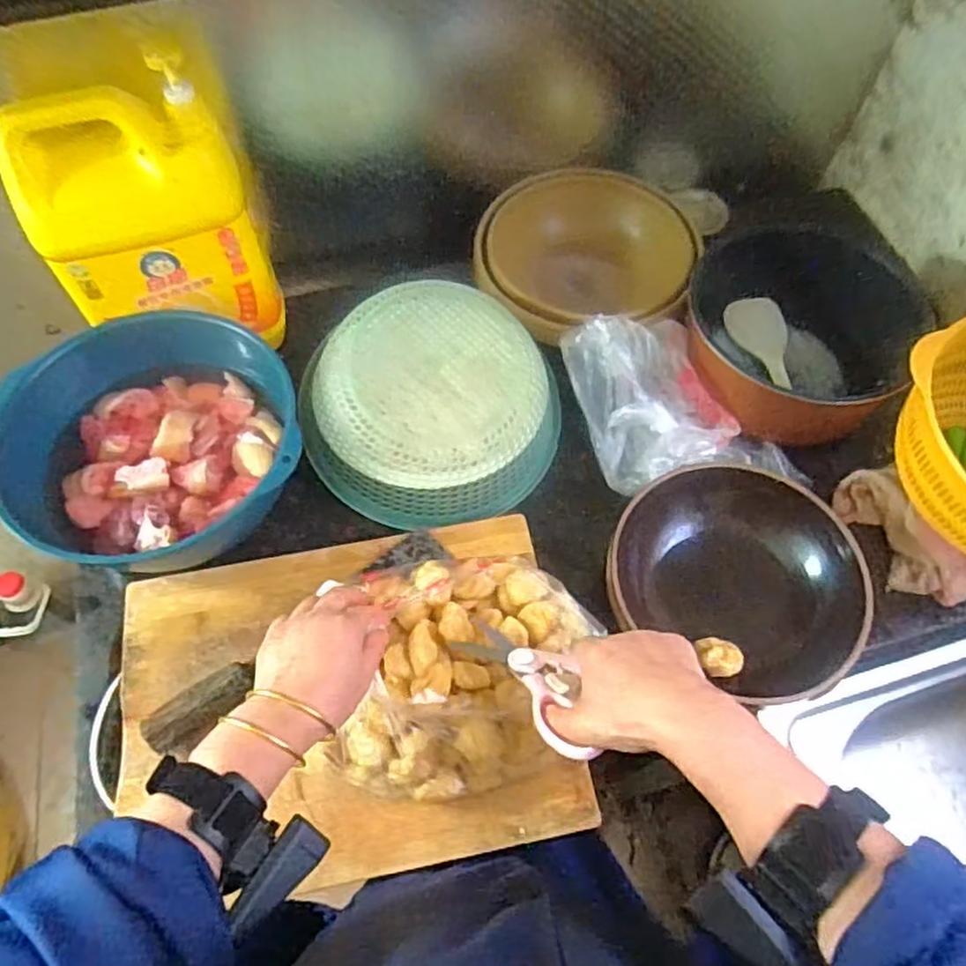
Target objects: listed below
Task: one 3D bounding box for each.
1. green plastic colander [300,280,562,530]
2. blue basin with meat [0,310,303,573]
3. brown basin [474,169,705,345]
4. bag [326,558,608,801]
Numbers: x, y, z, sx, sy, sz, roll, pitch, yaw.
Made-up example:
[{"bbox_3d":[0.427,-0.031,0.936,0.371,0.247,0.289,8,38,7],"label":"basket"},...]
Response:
[{"bbox_3d":[-0.052,-0.083,0.688,0.224,0.124,0.231,0,61,1],"label":"green plastic colander"},{"bbox_3d":[-0.304,-0.043,0.652,0.252,0.107,0.232,0,61,1],"label":"blue basin with meat"},{"bbox_3d":[0.112,-0.238,0.784,0.240,0.100,0.229,0,61,1],"label":"brown basin"},{"bbox_3d":[-0.008,0.153,0.560,0.190,0.062,0.183,6,61,4],"label":"bag"}]

